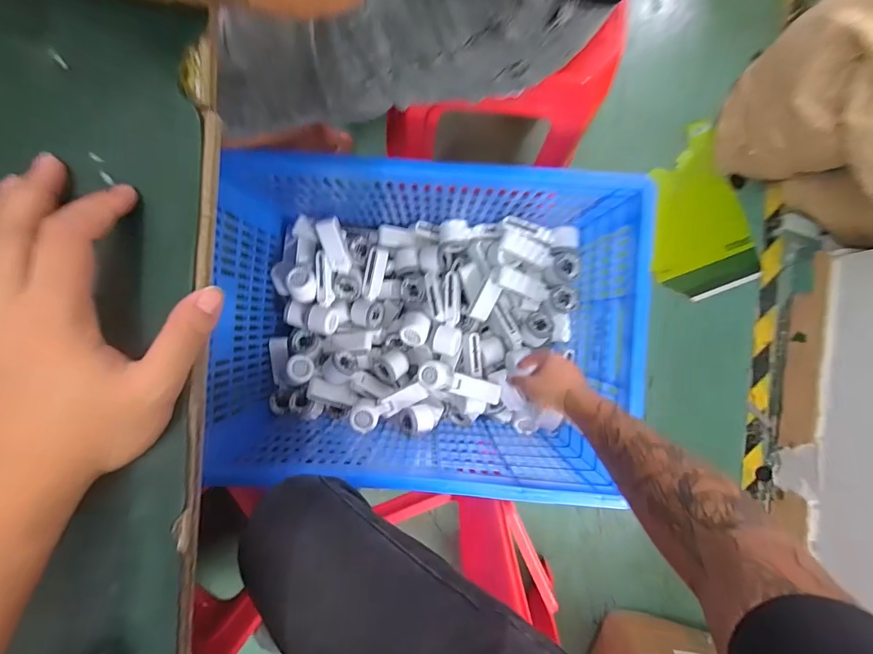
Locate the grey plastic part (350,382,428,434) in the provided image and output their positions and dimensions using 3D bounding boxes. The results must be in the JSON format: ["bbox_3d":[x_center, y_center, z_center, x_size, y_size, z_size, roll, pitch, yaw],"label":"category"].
[{"bbox_3d":[-0.097,0.160,0.837,0.160,0.034,0.053,-25,88,-16],"label":"grey plastic part"}]

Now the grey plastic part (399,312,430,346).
[{"bbox_3d":[-0.045,0.006,0.847,0.058,0.040,0.065,15,77,3],"label":"grey plastic part"}]

